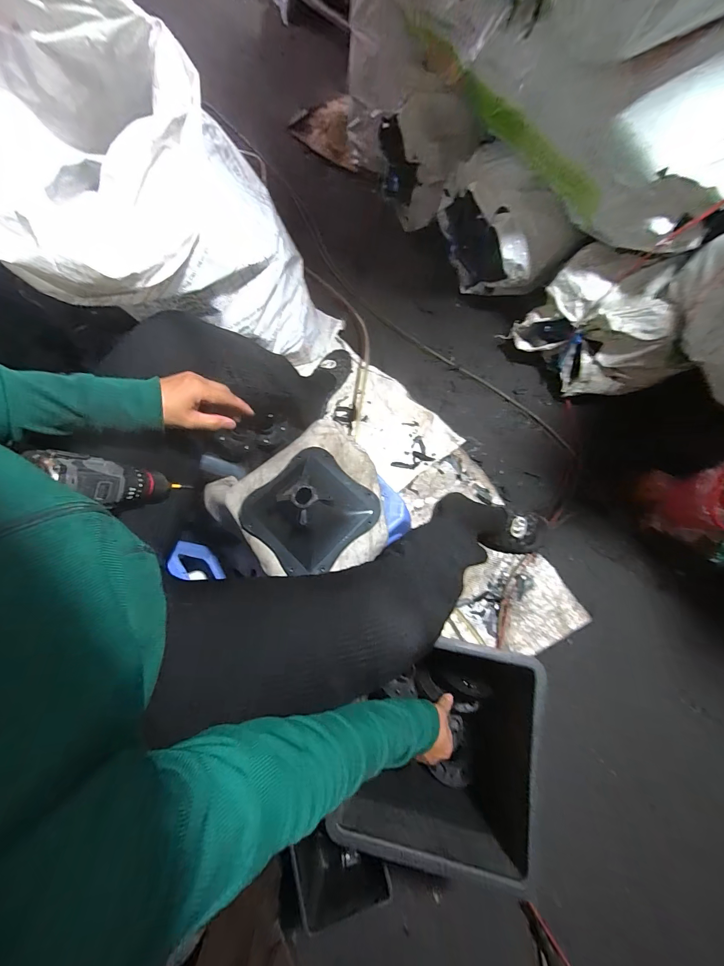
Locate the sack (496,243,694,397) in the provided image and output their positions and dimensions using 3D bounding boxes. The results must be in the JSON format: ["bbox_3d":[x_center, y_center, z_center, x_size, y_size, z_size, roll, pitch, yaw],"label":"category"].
[{"bbox_3d":[0.576,-0.374,0.838,0.187,0.226,0.371,-35,71,-12],"label":"sack"}]

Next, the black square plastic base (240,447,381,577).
[{"bbox_3d":[-0.087,0.032,0.545,0.183,0.066,0.184,42,75,16],"label":"black square plastic base"}]

